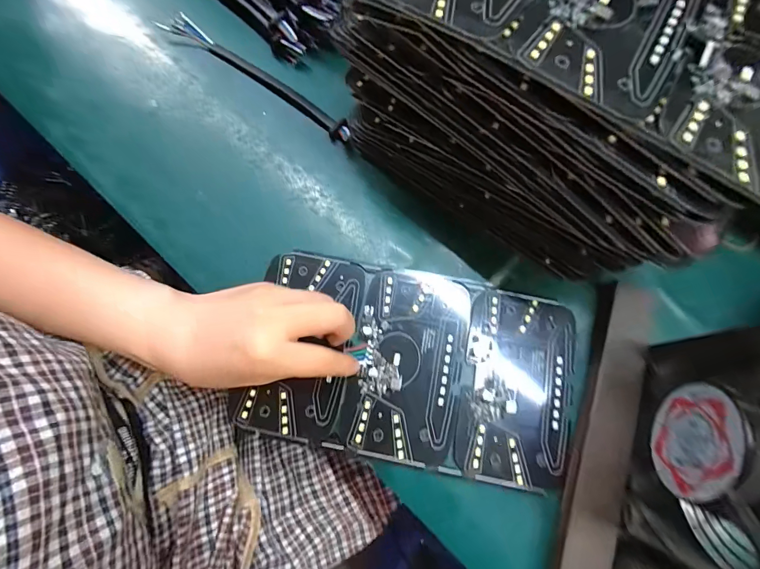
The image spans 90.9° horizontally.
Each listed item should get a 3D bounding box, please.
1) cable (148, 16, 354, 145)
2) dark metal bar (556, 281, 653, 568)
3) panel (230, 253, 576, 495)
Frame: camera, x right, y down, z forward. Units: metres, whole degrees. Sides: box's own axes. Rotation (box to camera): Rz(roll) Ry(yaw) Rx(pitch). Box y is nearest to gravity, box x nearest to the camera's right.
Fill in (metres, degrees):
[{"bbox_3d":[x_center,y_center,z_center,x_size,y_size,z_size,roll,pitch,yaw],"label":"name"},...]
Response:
[{"bbox_3d":[-0.113,-0.184,0.331,0.205,0.008,0.024,36,79,9],"label":"cable"},{"bbox_3d":[0.152,0.098,0.248,0.035,0.017,0.204,18,77,5],"label":"dark metal bar"},{"bbox_3d":[0.023,0.057,0.270,0.224,0.010,0.134,11,77,3],"label":"panel"}]

